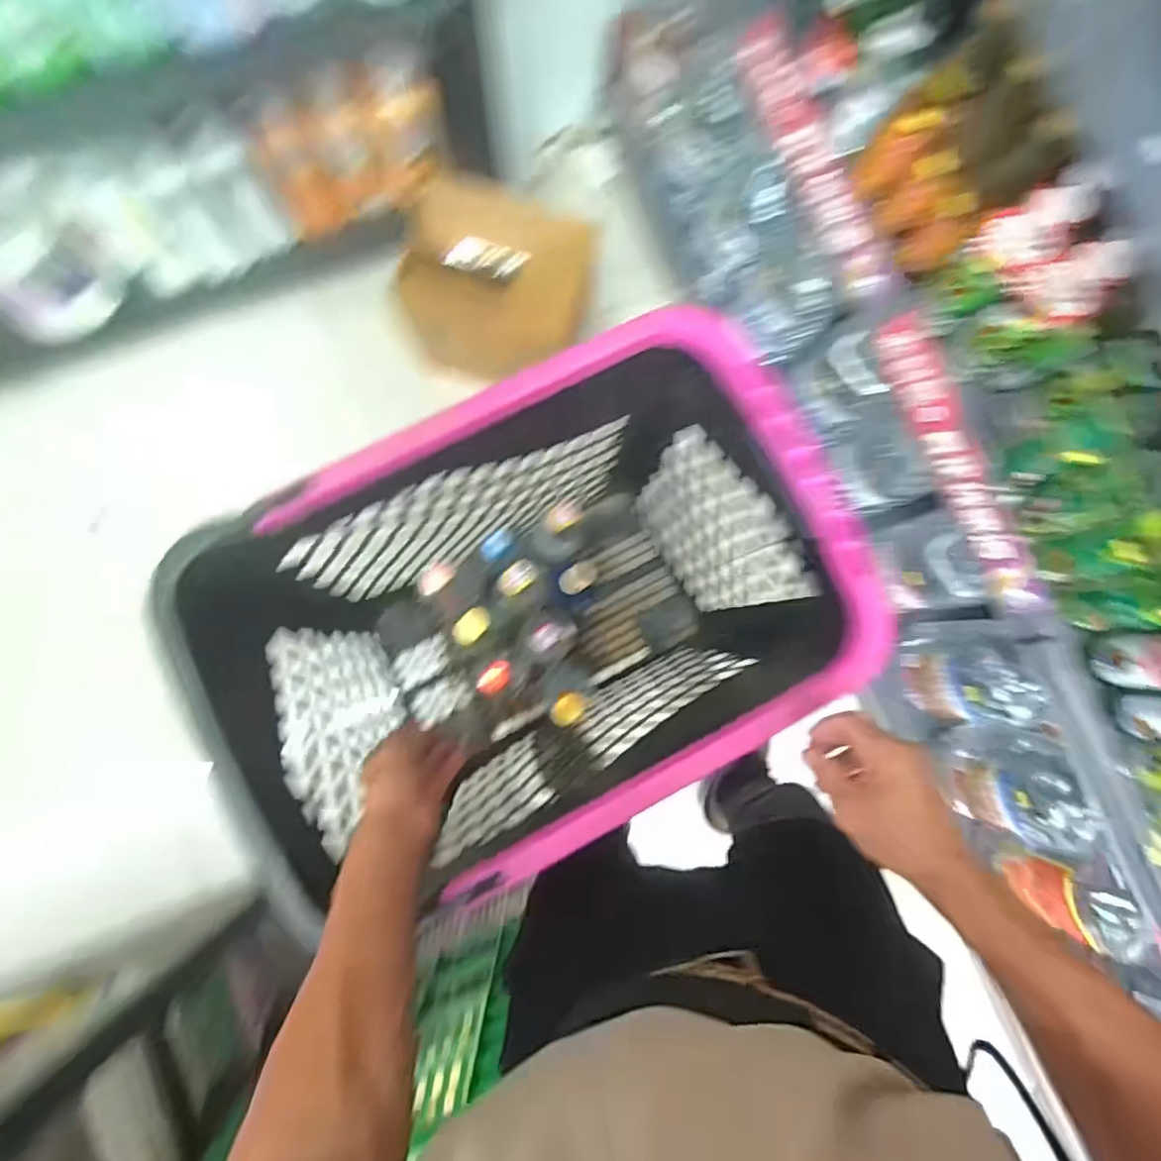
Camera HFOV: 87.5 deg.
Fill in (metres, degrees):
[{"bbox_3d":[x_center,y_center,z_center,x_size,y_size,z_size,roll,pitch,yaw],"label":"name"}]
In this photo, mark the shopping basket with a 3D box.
[{"bbox_3d":[-0.038,0.048,0.727,0.550,0.482,0.357,-25,86,-5],"label":"shopping basket"}]

